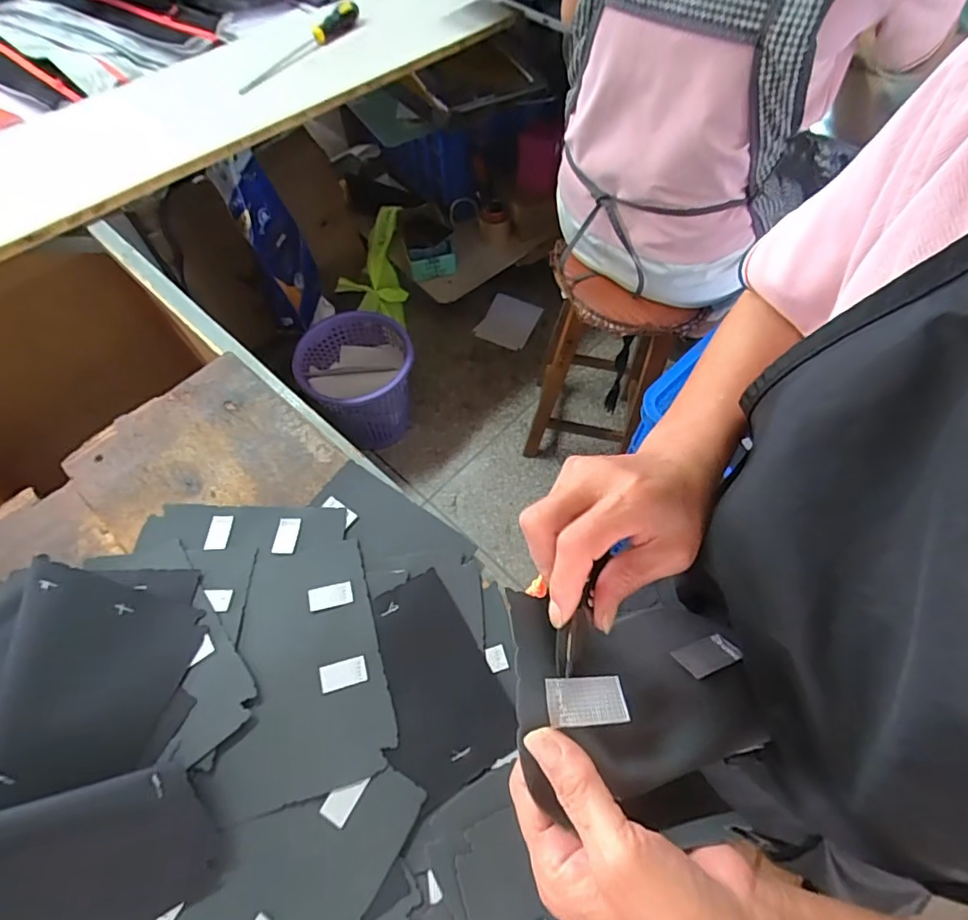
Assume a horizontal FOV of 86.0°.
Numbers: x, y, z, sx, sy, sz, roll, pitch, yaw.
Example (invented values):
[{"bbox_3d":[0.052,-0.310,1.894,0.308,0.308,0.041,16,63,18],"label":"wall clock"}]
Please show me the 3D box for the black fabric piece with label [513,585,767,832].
[{"bbox_3d":[0.077,0.111,0.265,0.147,0.036,0.087,5,52,-31],"label":"black fabric piece with label"}]

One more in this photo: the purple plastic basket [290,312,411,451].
[{"bbox_3d":[-0.318,-0.192,1.382,0.274,0.273,0.279,-29,65,-15],"label":"purple plastic basket"}]

